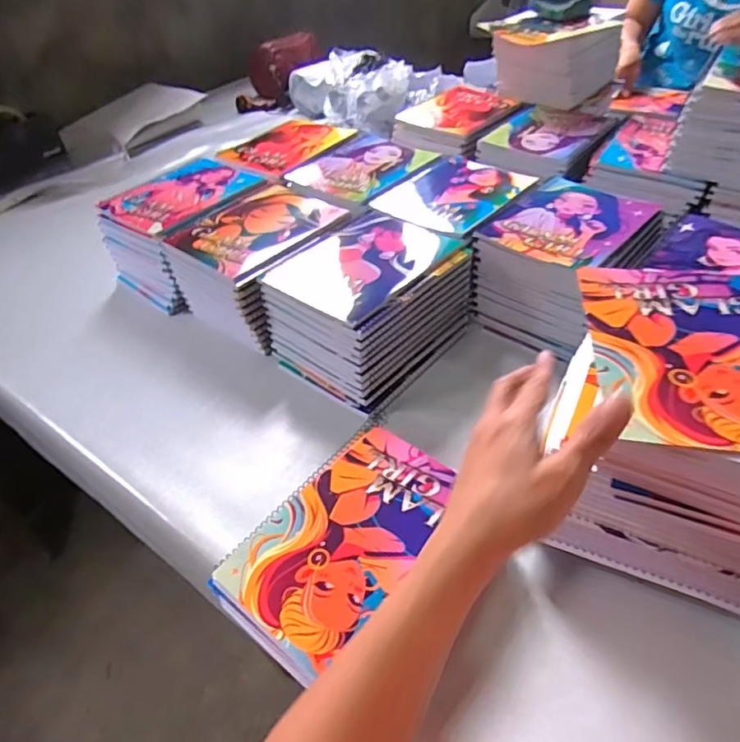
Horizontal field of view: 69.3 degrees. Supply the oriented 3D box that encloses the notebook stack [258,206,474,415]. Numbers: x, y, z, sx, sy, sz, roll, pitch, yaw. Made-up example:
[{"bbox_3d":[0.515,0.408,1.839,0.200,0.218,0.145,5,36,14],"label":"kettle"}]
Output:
[{"bbox_3d":[0.002,-0.083,0.650,0.167,0.113,0.216,28,53,31],"label":"notebook stack"}]

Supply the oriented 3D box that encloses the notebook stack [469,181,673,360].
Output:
[{"bbox_3d":[0.252,-0.137,0.683,0.174,0.109,0.208,27,52,30],"label":"notebook stack"}]

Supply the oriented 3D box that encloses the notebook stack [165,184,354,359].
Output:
[{"bbox_3d":[-0.139,-0.147,0.728,0.163,0.123,0.212,24,51,28],"label":"notebook stack"}]

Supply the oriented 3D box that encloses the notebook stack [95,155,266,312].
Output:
[{"bbox_3d":[-0.271,-0.213,0.804,0.158,0.116,0.232,21,49,25],"label":"notebook stack"}]

